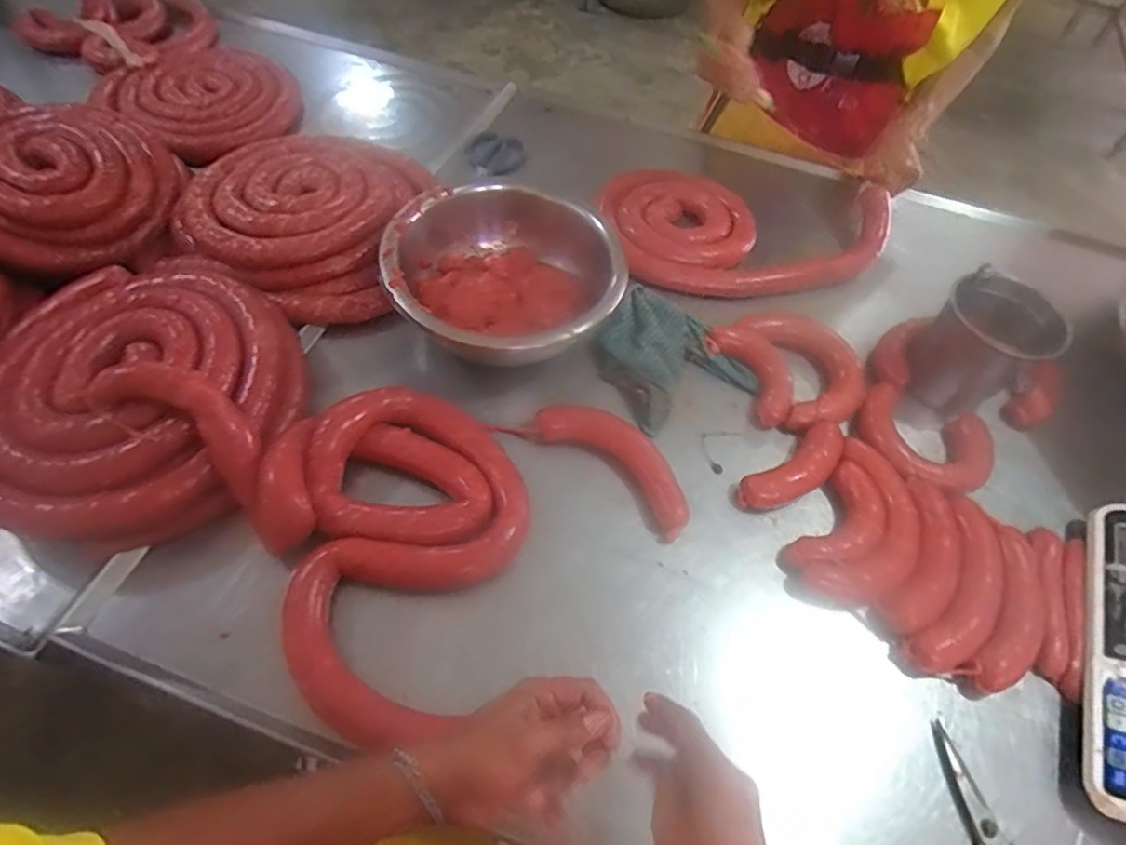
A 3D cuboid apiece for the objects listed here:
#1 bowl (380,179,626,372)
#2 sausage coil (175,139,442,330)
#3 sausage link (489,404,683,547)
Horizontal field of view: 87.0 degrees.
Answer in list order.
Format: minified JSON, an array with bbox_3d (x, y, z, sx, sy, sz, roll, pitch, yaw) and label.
[{"bbox_3d":[-0.073,-0.181,0.756,0.275,0.101,0.255,2,58,-4],"label":"bowl"},{"bbox_3d":[-0.364,-0.279,0.822,0.325,0.084,0.310,2,58,-4],"label":"sausage coil"},{"bbox_3d":[0.043,0.034,0.680,0.239,0.040,0.083,30,60,13],"label":"sausage link"}]

